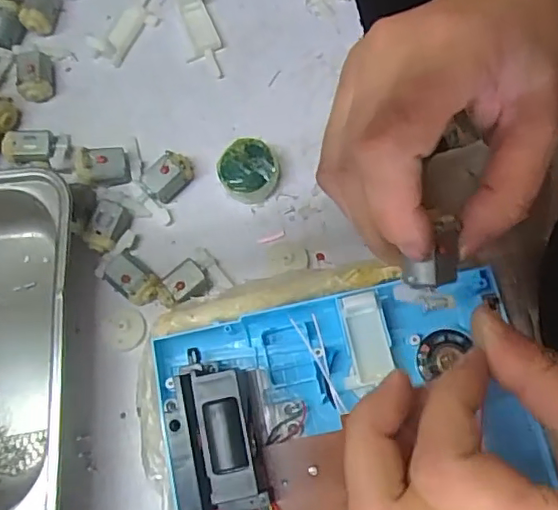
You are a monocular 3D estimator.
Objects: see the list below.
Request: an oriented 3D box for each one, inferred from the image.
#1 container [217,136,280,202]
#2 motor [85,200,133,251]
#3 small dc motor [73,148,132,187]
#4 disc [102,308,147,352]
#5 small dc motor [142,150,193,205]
[{"bbox_3d":[-0.017,-0.048,0.320,0.033,0.016,0.032,-1,75,3],"label":"container"},{"bbox_3d":[-0.096,-0.016,0.314,0.019,0.013,0.028,21,78,8],"label":"motor"},{"bbox_3d":[-0.101,-0.050,0.322,0.029,0.018,0.019,-15,75,-1],"label":"small dc motor"},{"bbox_3d":[-0.084,0.040,0.306,0.022,0.005,0.023,-1,75,3],"label":"disc"},{"bbox_3d":[-0.061,-0.044,0.321,0.027,0.015,0.021,-43,77,-8],"label":"small dc motor"}]

